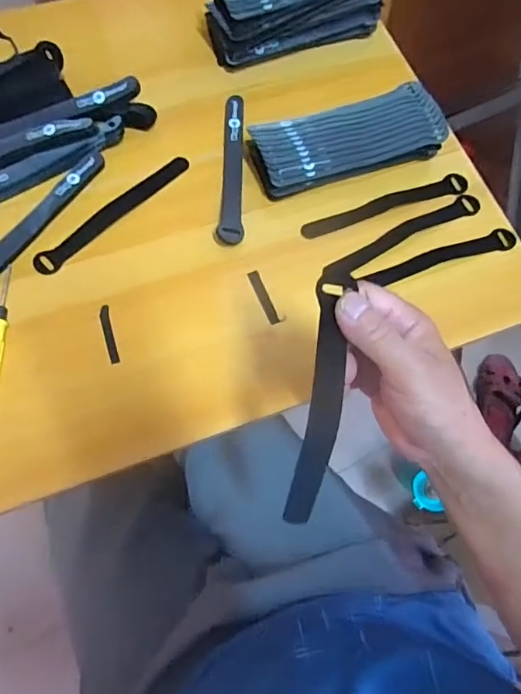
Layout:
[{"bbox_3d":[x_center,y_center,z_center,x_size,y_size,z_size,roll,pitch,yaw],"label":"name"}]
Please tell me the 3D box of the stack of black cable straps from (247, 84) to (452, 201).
[{"bbox_3d":[0.092,-0.224,0.520,0.203,0.046,0.080,-18,72,-9],"label":"stack of black cable straps"}]

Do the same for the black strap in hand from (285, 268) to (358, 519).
[{"bbox_3d":[0.038,0.034,0.296,0.022,0.020,0.161,7,97,0],"label":"black strap in hand"}]

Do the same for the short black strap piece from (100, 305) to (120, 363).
[{"bbox_3d":[-0.146,-0.013,0.460,0.009,0.004,0.060,-15,72,-8],"label":"short black strap piece"}]

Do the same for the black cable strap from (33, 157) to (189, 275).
[{"bbox_3d":[-0.153,-0.142,0.500,0.023,0.006,0.192,45,74,4],"label":"black cable strap"}]

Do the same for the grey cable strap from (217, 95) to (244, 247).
[{"bbox_3d":[-0.029,-0.197,0.519,0.025,0.017,0.193,2,71,-2],"label":"grey cable strap"}]

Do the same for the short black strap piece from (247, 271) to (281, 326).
[{"bbox_3d":[0.004,-0.050,0.479,0.011,0.005,0.064,-21,73,-10],"label":"short black strap piece"}]

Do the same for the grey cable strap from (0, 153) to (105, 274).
[{"bbox_3d":[-0.227,-0.128,0.484,0.028,0.013,0.196,33,72,9],"label":"grey cable strap"}]

